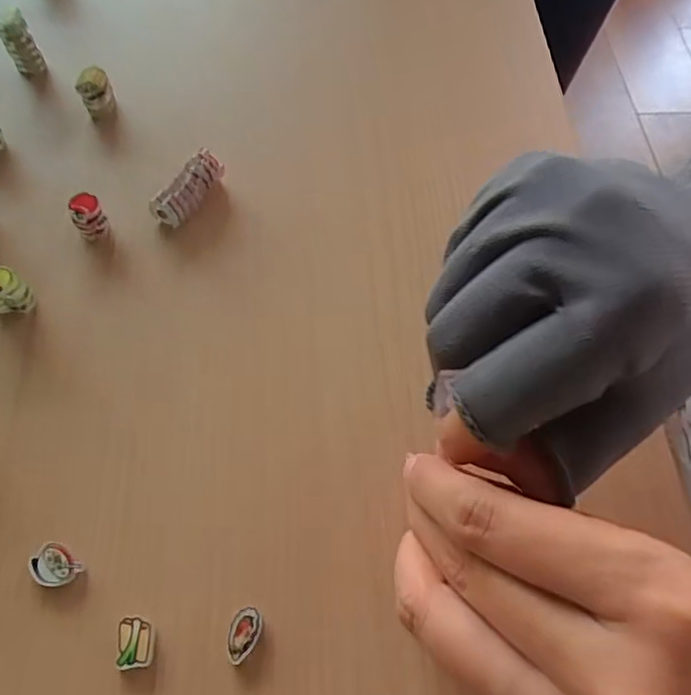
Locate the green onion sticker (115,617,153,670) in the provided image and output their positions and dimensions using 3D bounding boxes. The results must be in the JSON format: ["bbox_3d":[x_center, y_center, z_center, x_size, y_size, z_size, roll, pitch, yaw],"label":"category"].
[{"bbox_3d":[-0.064,0.089,0.176,0.010,0.004,0.014,-5,63,-5],"label":"green onion sticker"}]

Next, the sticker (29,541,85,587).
[{"bbox_3d":[-0.093,0.069,0.184,0.015,0.004,0.012,35,67,14],"label":"sticker"}]

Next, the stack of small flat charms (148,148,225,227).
[{"bbox_3d":[-0.068,-0.069,0.249,0.012,0.014,0.036,30,66,12],"label":"stack of small flat charms"}]

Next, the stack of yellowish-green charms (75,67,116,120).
[{"bbox_3d":[-0.117,-0.119,0.271,0.014,0.016,0.014,-20,66,-12],"label":"stack of yellowish-green charms"}]

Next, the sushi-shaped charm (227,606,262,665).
[{"bbox_3d":[-0.031,0.088,0.178,0.009,0.004,0.016,17,64,6],"label":"sushi-shaped charm"}]

